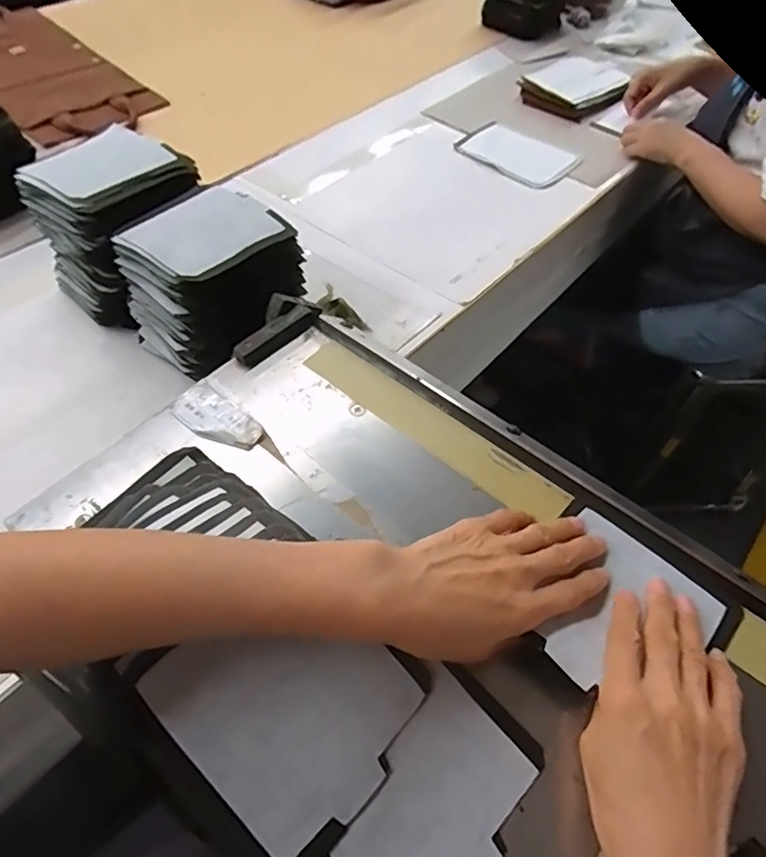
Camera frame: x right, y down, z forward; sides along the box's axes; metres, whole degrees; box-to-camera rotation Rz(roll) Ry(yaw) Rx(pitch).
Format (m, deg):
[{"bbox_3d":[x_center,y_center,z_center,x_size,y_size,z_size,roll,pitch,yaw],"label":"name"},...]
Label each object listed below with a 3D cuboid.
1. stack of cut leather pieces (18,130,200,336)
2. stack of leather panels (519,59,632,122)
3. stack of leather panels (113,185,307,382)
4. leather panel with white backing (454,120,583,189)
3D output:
[{"bbox_3d":[-0.308,-0.236,0.664,0.145,0.157,0.166,30,59,18],"label":"stack of cut leather pieces"},{"bbox_3d":[0.354,-0.633,1.039,0.176,0.031,0.159,-33,62,-23],"label":"stack of leather panels"},{"bbox_3d":[-0.187,-0.168,0.617,0.168,0.127,0.137,-37,63,-24],"label":"stack of leather panels"},{"bbox_3d":[0.223,-0.459,0.940,0.184,0.012,0.119,38,66,18],"label":"leather panel with white backing"}]

